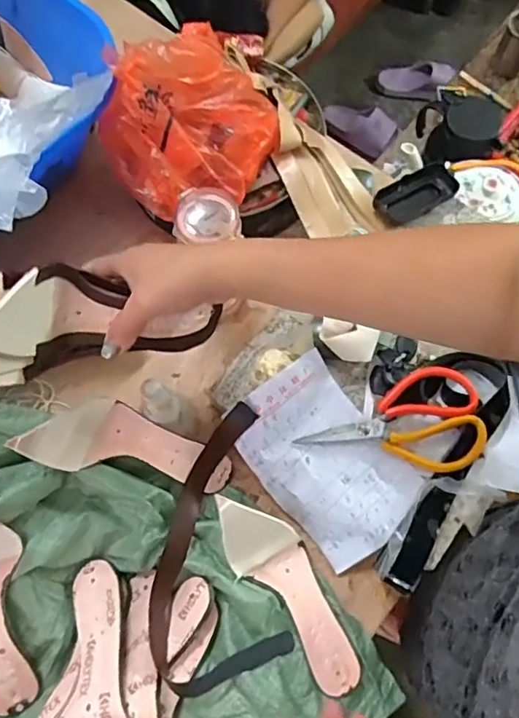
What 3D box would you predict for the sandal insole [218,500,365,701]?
[{"bbox_3d":[0.031,0.232,0.575,0.068,0.058,0.228,-34,90,-11],"label":"sandal insole"}]

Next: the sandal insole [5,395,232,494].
[{"bbox_3d":[-0.133,0.084,0.581,0.233,0.058,0.072,18,65,-34],"label":"sandal insole"}]

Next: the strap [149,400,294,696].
[{"bbox_3d":[-0.052,0.191,0.584,0.138,0.056,0.266,-9,70,-2],"label":"strap"}]

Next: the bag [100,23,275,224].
[{"bbox_3d":[-0.070,-0.292,0.664,0.184,0.115,0.217,39,75,14],"label":"bag"}]

